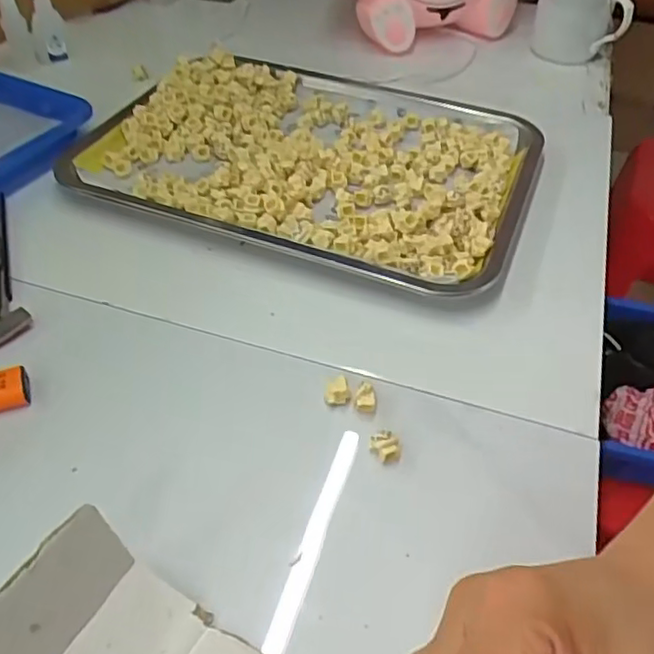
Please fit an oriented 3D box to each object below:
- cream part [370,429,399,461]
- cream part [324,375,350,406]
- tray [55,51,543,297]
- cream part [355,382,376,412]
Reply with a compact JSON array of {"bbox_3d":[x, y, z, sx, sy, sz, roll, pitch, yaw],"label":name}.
[{"bbox_3d":[0.031,0.064,0.340,0.012,0.011,0.017,-27,54,-26],"label":"cream part"},{"bbox_3d":[0.006,0.036,0.364,0.014,0.013,0.011,-5,47,-8],"label":"cream part"},{"bbox_3d":[-0.015,-0.148,0.527,0.352,0.022,0.254,18,48,13],"label":"tray"},{"bbox_3d":[0.022,0.039,0.360,0.011,0.010,0.013,6,46,2],"label":"cream part"}]

